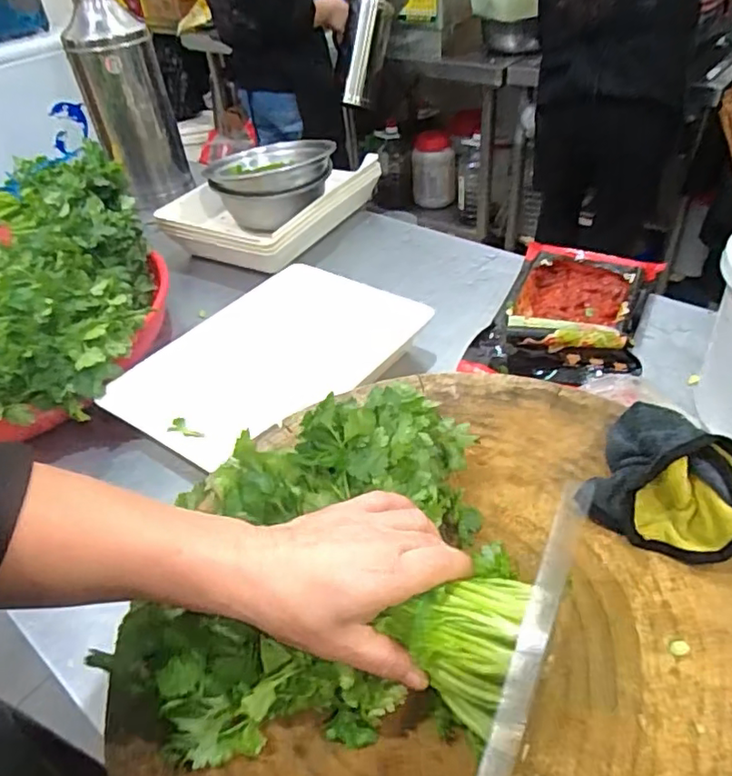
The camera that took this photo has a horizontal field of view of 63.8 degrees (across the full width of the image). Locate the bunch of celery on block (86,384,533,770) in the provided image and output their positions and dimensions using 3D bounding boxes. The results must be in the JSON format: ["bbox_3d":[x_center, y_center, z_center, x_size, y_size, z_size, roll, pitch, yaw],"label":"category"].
[{"bbox_3d":[-0.027,0.093,0.376,0.235,0.102,0.224,-3,41,3],"label":"bunch of celery on block"}]

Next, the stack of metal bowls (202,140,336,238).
[{"bbox_3d":[-0.156,-0.333,0.999,0.204,0.131,0.195,-2,42,5],"label":"stack of metal bowls"}]

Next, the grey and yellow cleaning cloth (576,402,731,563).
[{"bbox_3d":[0.234,0.065,0.404,0.147,0.067,0.099,26,51,31],"label":"grey and yellow cleaning cloth"}]

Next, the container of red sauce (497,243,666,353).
[{"bbox_3d":[0.268,-0.111,0.756,0.172,0.053,0.238,14,45,21],"label":"container of red sauce"}]

